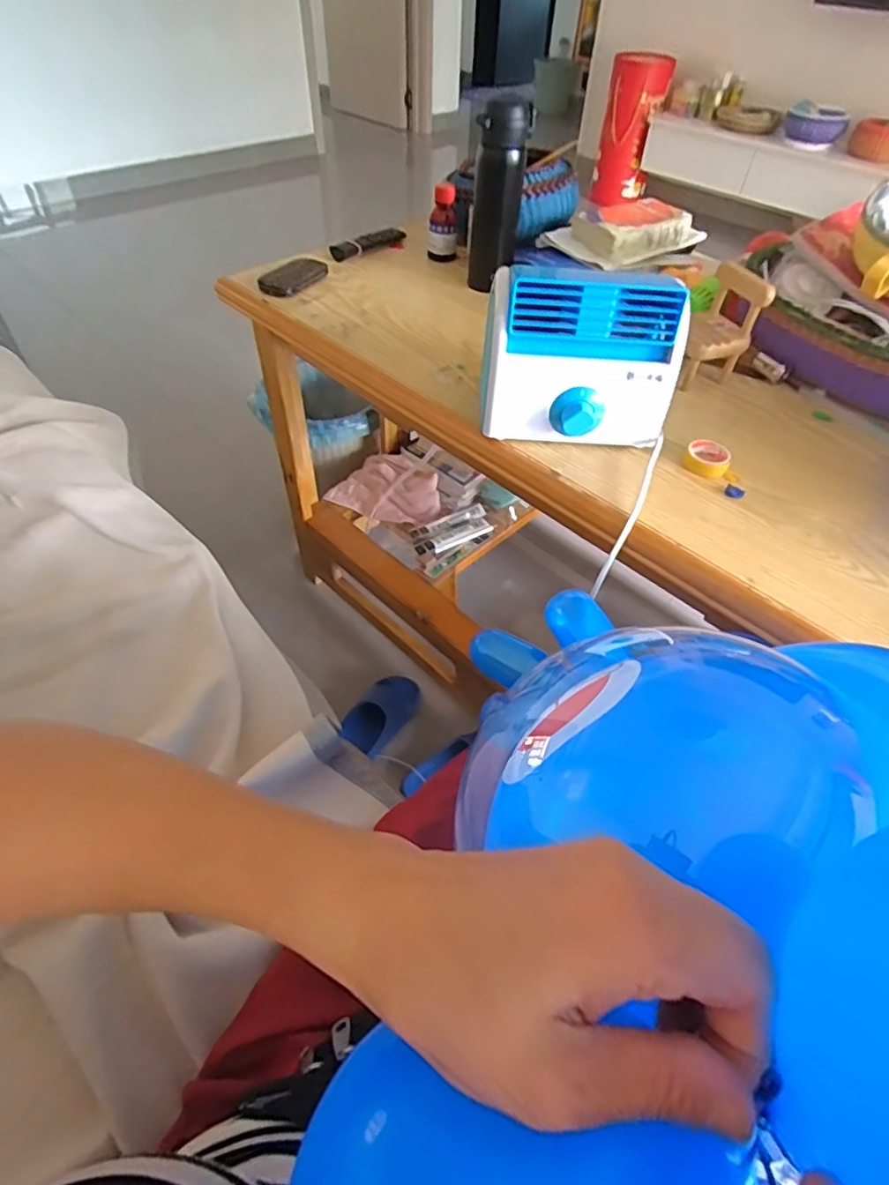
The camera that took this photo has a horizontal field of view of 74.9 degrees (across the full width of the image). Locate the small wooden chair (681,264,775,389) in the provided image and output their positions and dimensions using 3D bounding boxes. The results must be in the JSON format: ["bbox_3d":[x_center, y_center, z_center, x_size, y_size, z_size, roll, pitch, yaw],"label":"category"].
[{"bbox_3d":[0.315,-0.314,0.697,0.076,0.120,0.082,-14,52,-13],"label":"small wooden chair"}]

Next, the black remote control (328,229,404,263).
[{"bbox_3d":[-0.123,-0.582,0.961,0.040,0.016,0.150,35,57,24],"label":"black remote control"}]

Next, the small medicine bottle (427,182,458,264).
[{"bbox_3d":[-0.002,-0.586,0.917,0.046,0.096,0.038,2,50,0],"label":"small medicine bottle"}]

